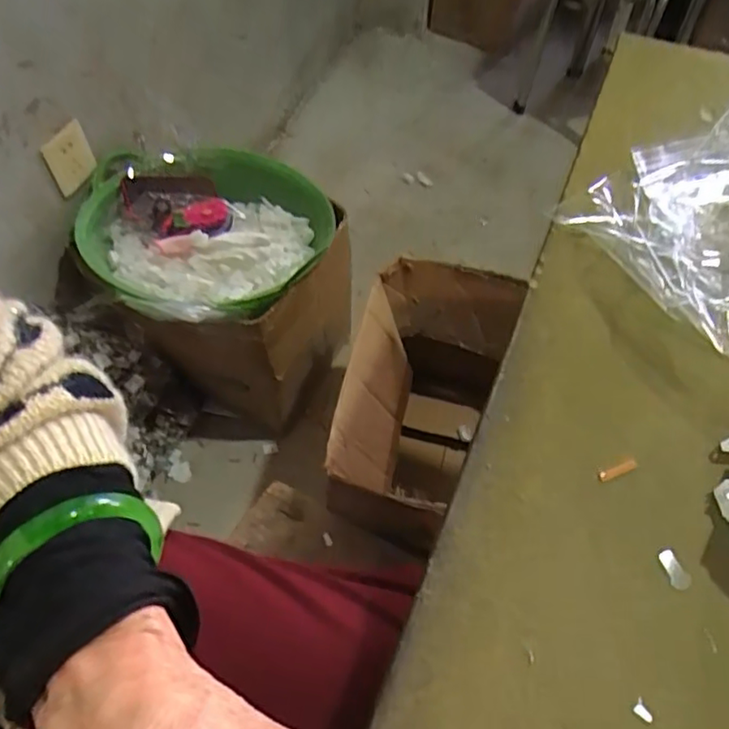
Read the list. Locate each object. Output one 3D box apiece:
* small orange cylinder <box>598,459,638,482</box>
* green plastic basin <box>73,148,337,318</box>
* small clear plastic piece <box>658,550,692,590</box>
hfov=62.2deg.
[{"bbox_3d":[0.131,0.054,0.310,0.023,0.004,0.006,-16,56,-14],"label":"small orange cylinder"},{"bbox_3d":[-0.254,-0.224,0.970,0.403,0.105,0.374,1,55,-1],"label":"green plastic basin"},{"bbox_3d":[0.146,0.095,0.282,0.010,0.004,0.018,-11,55,-11],"label":"small clear plastic piece"}]

